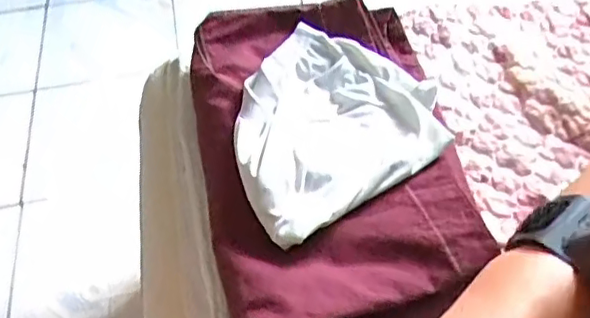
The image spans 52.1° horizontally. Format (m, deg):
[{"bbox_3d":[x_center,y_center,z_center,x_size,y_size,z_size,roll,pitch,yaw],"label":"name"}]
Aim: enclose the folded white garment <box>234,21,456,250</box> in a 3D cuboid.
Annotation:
[{"bbox_3d":[0.022,-0.038,0.497,0.181,0.027,0.169,-27,56,-20],"label":"folded white garment"}]

